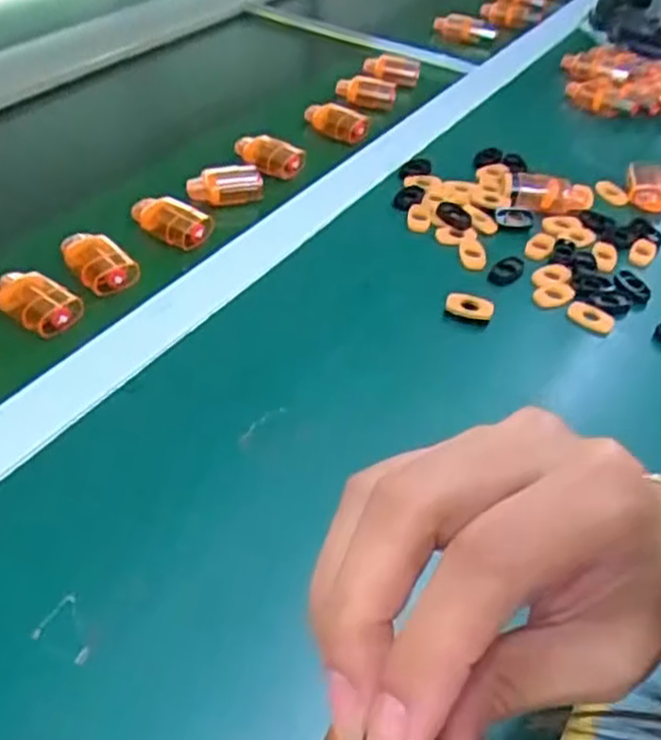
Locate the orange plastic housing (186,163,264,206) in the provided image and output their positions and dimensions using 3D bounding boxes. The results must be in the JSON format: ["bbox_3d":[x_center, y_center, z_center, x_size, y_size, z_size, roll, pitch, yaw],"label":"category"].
[{"bbox_3d":[-0.087,-0.148,0.610,0.058,0.029,0.027,-9,46,-16],"label":"orange plastic housing"}]

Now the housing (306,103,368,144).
[{"bbox_3d":[0.005,-0.237,0.706,0.061,0.027,0.022,34,50,25],"label":"housing"}]

